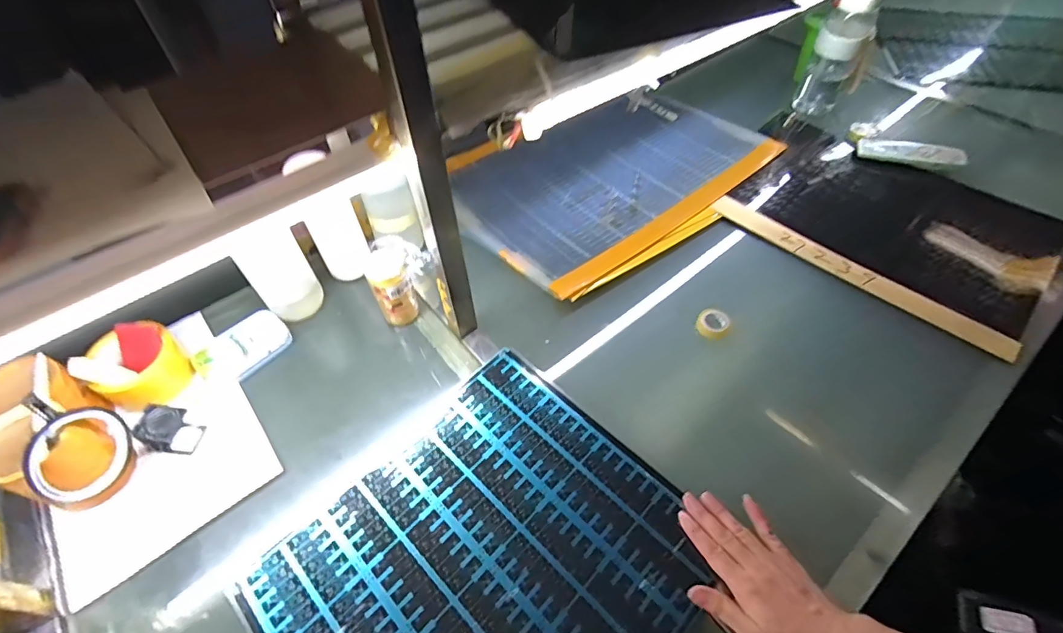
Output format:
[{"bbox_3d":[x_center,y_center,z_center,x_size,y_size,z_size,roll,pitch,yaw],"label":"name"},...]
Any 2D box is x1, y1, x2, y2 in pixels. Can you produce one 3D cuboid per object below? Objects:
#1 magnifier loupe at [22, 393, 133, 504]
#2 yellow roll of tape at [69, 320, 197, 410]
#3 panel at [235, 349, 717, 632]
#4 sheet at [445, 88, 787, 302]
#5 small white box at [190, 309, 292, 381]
[{"bbox_3d":[-0.449,0.130,0.473,0.032,0.101,0.084,2,53,2],"label":"magnifier loupe"},{"bbox_3d":[-0.469,0.059,0.582,0.100,0.068,0.091,28,58,20],"label":"yellow roll of tape"},{"bbox_3d":[-0.041,0.245,0.486,0.335,0.008,0.376,37,62,25],"label":"panel"},{"bbox_3d":[0.130,-0.266,0.870,0.547,0.029,0.405,-32,55,-20],"label":"sheet"},{"bbox_3d":[-0.368,0.041,0.624,0.068,0.023,0.109,31,60,22],"label":"small white box"}]

